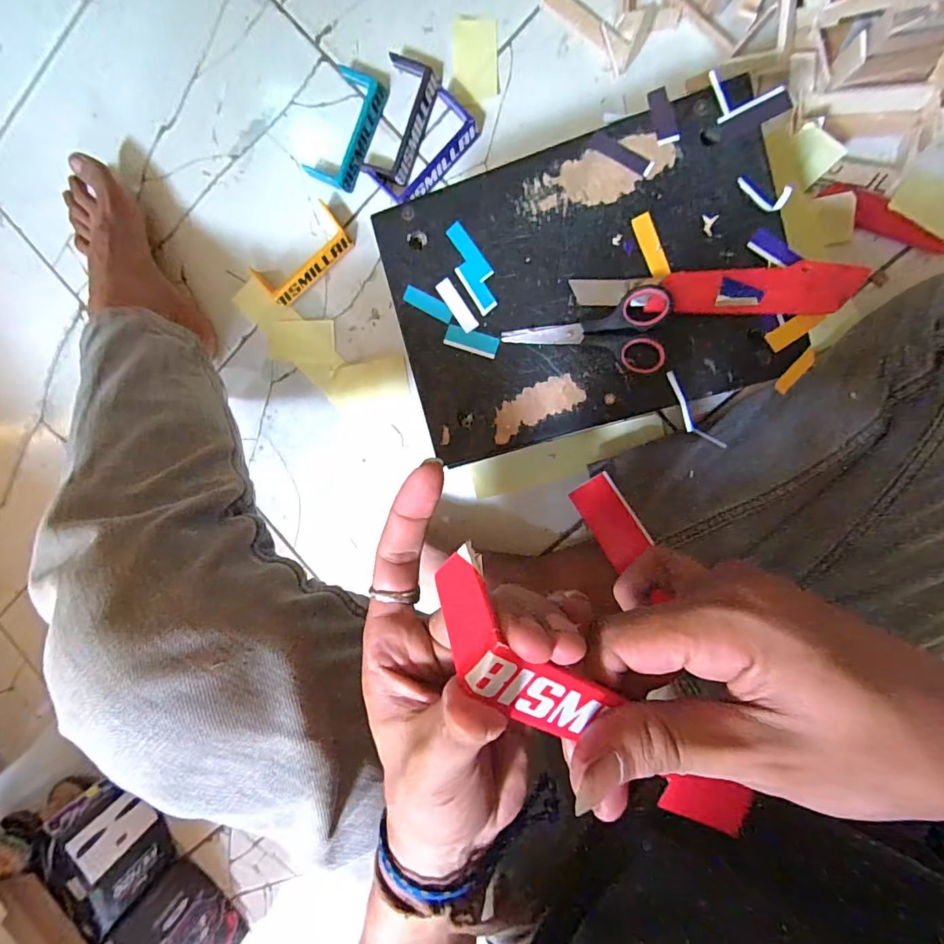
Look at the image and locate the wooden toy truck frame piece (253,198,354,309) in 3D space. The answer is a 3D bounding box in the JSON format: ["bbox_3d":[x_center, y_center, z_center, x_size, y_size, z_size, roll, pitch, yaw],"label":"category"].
[{"bbox_3d":[-0.182,-0.230,0.516,0.110,0.012,0.054,-37,88,10],"label":"wooden toy truck frame piece"}]

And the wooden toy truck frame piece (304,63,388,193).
[{"bbox_3d":[-0.130,-0.354,0.491,0.062,0.015,0.112,28,99,6],"label":"wooden toy truck frame piece"}]

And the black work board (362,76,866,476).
[{"bbox_3d":[0.083,-0.134,0.345,0.278,0.022,0.197,-15,93,9],"label":"black work board"}]

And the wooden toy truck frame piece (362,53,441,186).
[{"bbox_3d":[-0.072,-0.352,0.480,0.052,0.019,0.110,23,98,7],"label":"wooden toy truck frame piece"}]

